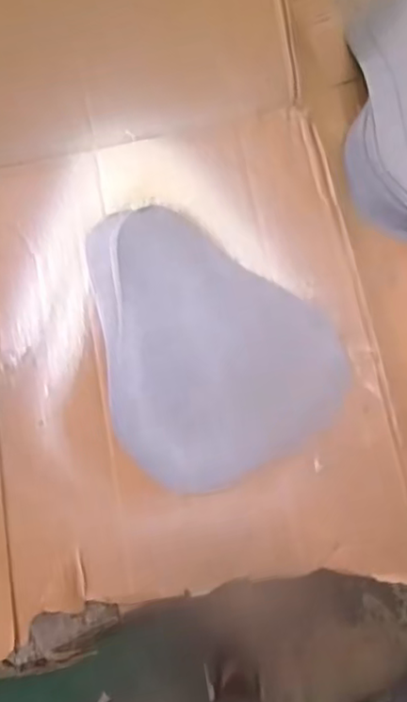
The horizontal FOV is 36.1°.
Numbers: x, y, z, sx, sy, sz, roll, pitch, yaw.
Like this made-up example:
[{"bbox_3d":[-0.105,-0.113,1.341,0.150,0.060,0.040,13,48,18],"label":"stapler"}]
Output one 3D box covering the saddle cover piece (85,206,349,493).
[{"bbox_3d":[0.013,-0.020,0.704,0.251,0.009,0.318,-12,78,1],"label":"saddle cover piece"}]

